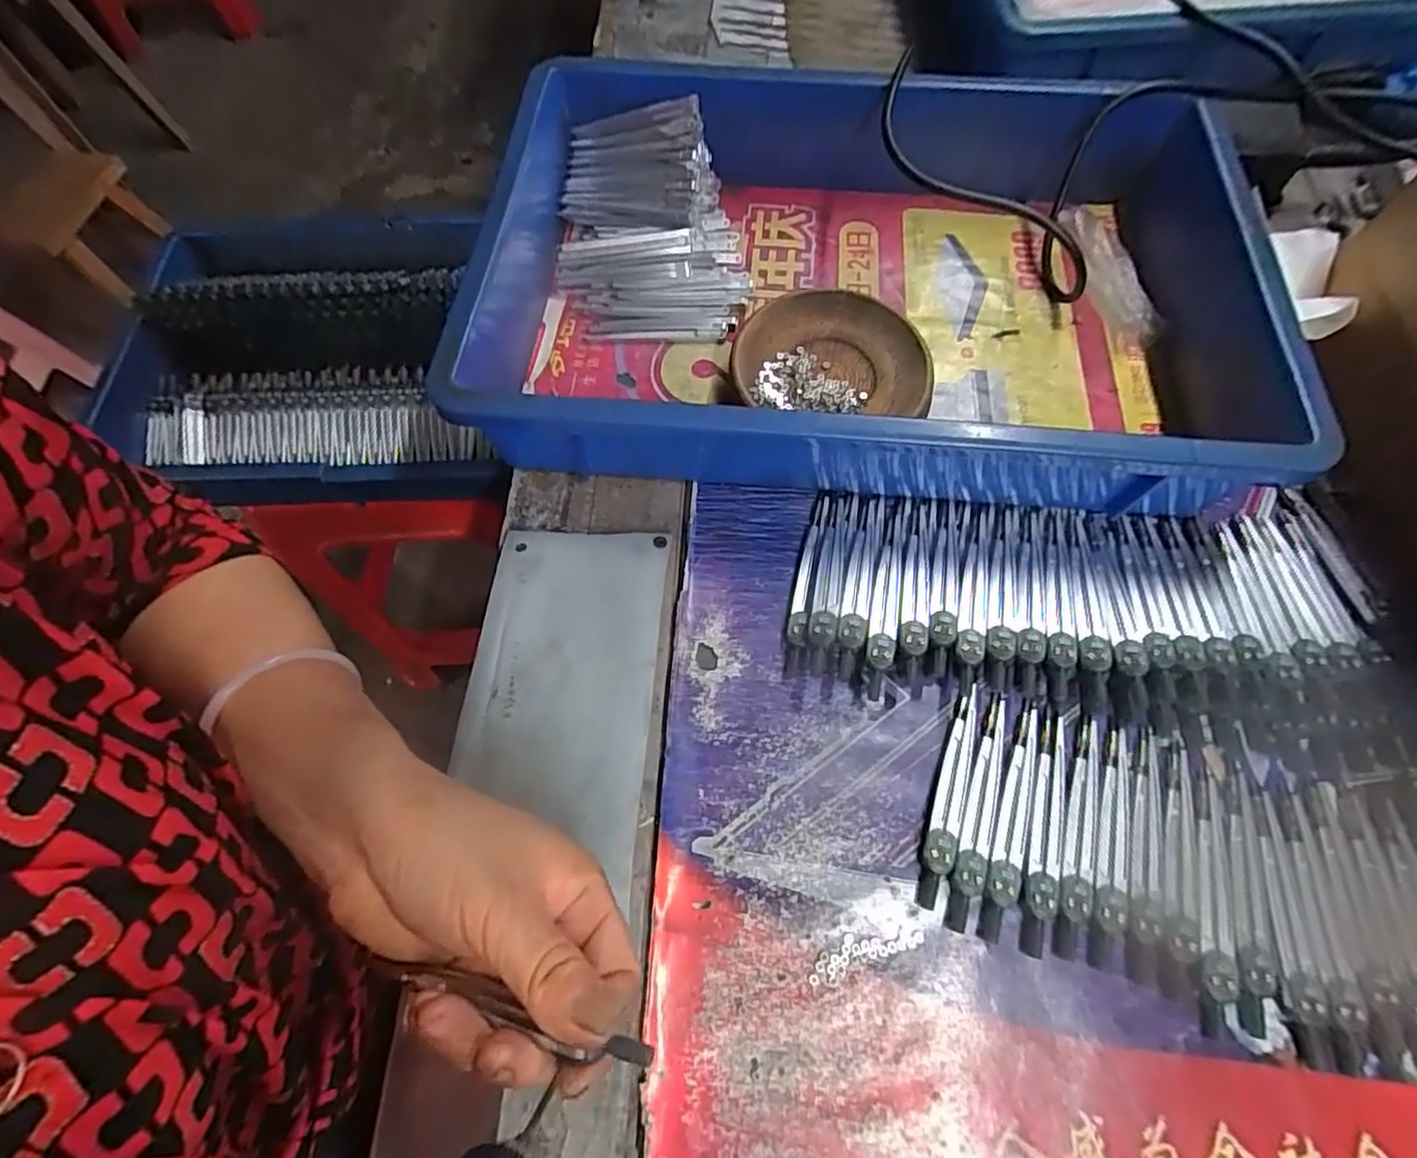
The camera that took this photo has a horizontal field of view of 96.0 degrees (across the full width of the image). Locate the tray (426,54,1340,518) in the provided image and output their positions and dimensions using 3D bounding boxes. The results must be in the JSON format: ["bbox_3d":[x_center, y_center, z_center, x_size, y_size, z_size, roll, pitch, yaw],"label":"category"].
[{"bbox_3d":[0.098,-0.185,0.390,0.472,0.075,0.285,4,68,3],"label":"tray"}]

